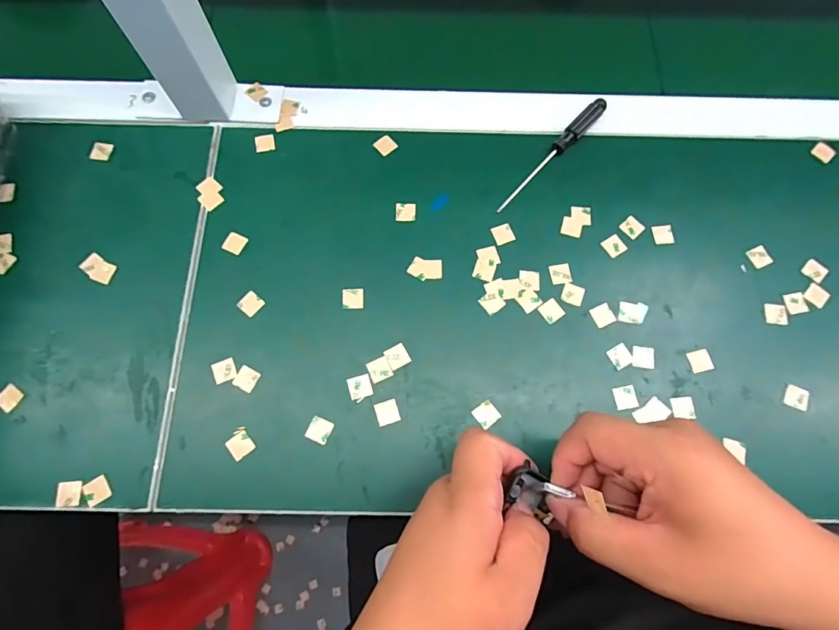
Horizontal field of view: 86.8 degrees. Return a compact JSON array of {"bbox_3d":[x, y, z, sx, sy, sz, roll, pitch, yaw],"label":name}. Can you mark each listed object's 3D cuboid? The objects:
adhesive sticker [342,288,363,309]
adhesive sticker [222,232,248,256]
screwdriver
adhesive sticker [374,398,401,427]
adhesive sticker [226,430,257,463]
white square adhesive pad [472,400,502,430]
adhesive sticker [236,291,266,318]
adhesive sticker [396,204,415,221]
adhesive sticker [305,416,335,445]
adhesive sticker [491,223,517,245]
[{"bbox_3d":[-0.050,-0.012,0.332,0.015,0.004,0.015,-3,74,-4],"label":"adhesive sticker"},{"bbox_3d":[-0.143,-0.056,0.342,0.016,0.004,0.016,22,75,6],"label":"adhesive sticker"},{"bbox_3d":[0.108,-0.131,0.360,0.014,0.012,0.129,43,78,11],"label":"screwdriver"},{"bbox_3d":[-0.022,0.068,0.309,0.016,0.004,0.016,-17,75,-8],"label":"adhesive sticker"},{"bbox_3d":[-0.122,0.088,0.300,0.015,0.004,0.016,-36,77,-10],"label":"adhesive sticker"},{"bbox_3d":[0.047,0.070,0.310,0.016,0.004,0.016,-36,77,-11],"label":"white square adhesive pad"},{"bbox_3d":[-0.125,-0.008,0.329,0.016,0.004,0.016,36,76,9],"label":"adhesive sticker"},{"bbox_3d":[-0.011,-0.082,0.353,0.016,0.004,0.015,0,77,-1],"label":"adhesive sticker"},{"bbox_3d":[-0.069,0.079,0.305,0.016,0.004,0.016,25,68,3],"label":"adhesive sticker"},{"bbox_3d":[0.066,-0.064,0.349,0.016,0.004,0.016,-19,76,-7],"label":"adhesive sticker"}]

